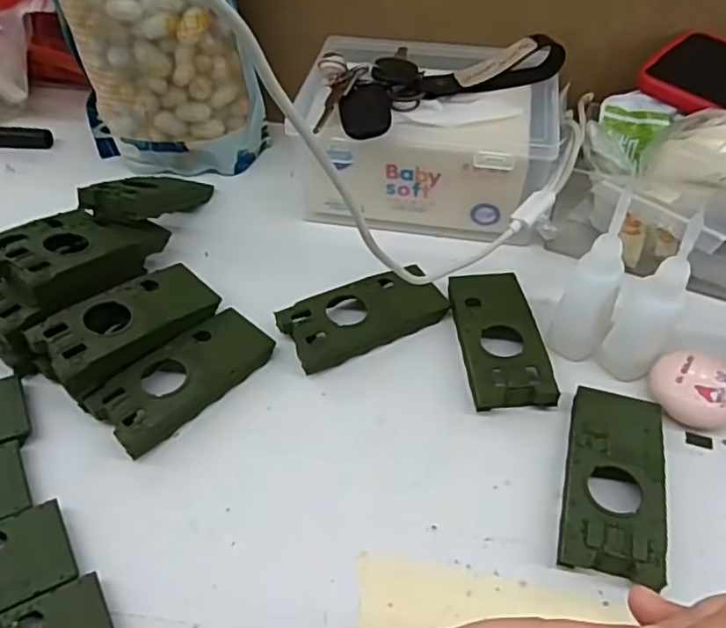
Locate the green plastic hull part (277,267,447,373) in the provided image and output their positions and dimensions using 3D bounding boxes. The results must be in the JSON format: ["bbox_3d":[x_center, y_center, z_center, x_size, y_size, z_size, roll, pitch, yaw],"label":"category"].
[{"bbox_3d":[0.002,0.000,0.398,0.103,0.019,0.045,-21,52,-18],"label":"green plastic hull part"}]

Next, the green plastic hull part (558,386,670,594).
[{"bbox_3d":[0.129,0.084,0.319,0.046,0.020,0.104,13,50,12],"label":"green plastic hull part"}]

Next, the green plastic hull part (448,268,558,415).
[{"bbox_3d":[0.083,0.011,0.385,0.046,0.021,0.108,-3,48,-2],"label":"green plastic hull part"}]

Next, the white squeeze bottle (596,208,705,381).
[{"bbox_3d":[0.158,-0.007,0.338,0.032,0.099,0.030,29,54,23],"label":"white squeeze bottle"}]

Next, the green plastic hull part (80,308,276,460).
[{"bbox_3d":[-0.103,0.036,0.367,0.046,0.018,0.103,35,57,27],"label":"green plastic hull part"}]

